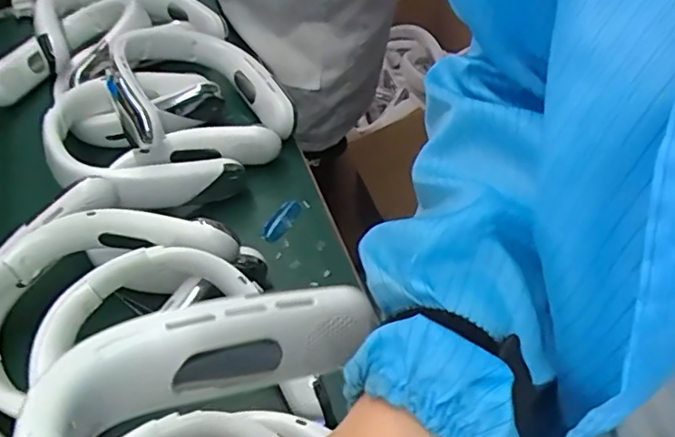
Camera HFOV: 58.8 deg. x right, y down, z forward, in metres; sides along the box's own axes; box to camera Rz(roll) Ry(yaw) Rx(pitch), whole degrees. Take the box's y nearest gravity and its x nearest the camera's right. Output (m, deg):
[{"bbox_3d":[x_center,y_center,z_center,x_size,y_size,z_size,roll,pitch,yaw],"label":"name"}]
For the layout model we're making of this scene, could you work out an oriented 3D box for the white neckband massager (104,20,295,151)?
[{"bbox_3d":[-0.174,-0.160,0.715,0.185,0.107,0.191,-27,53,-18],"label":"white neckband massager"}]

